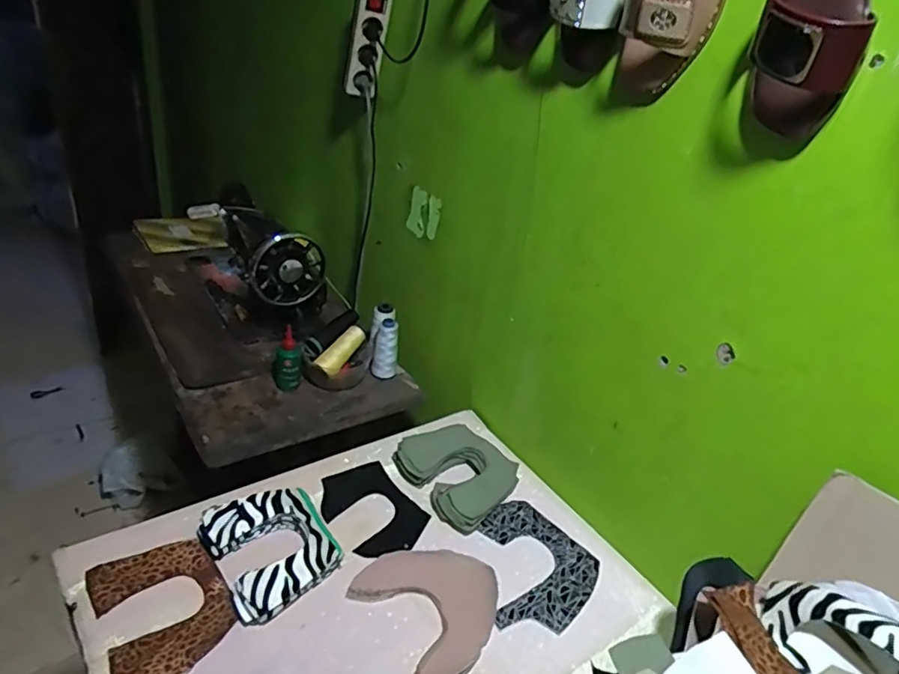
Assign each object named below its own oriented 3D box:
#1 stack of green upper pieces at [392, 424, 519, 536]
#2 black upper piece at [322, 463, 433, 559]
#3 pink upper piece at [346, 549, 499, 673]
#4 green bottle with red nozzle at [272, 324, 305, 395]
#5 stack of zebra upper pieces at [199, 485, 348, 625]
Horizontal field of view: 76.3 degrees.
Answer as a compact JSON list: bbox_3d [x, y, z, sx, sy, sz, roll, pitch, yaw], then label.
[{"bbox_3d":[0.014,0.200,0.856,0.138,0.042,0.174,-16,39,-37],"label":"stack of green upper pieces"},{"bbox_3d":[-0.108,0.241,0.798,0.113,0.011,0.158,-22,45,-40],"label":"black upper piece"},{"bbox_3d":[-0.015,0.317,0.685,0.160,0.009,0.163,-15,39,-36],"label":"pink upper piece"},{"bbox_3d":[-0.280,0.039,0.985,0.052,0.109,0.047,1,32,-16],"label":"green bottle with red nozzle"},{"bbox_3d":[-0.217,0.257,0.705,0.132,0.036,0.156,-17,40,-37],"label":"stack of zebra upper pieces"}]

